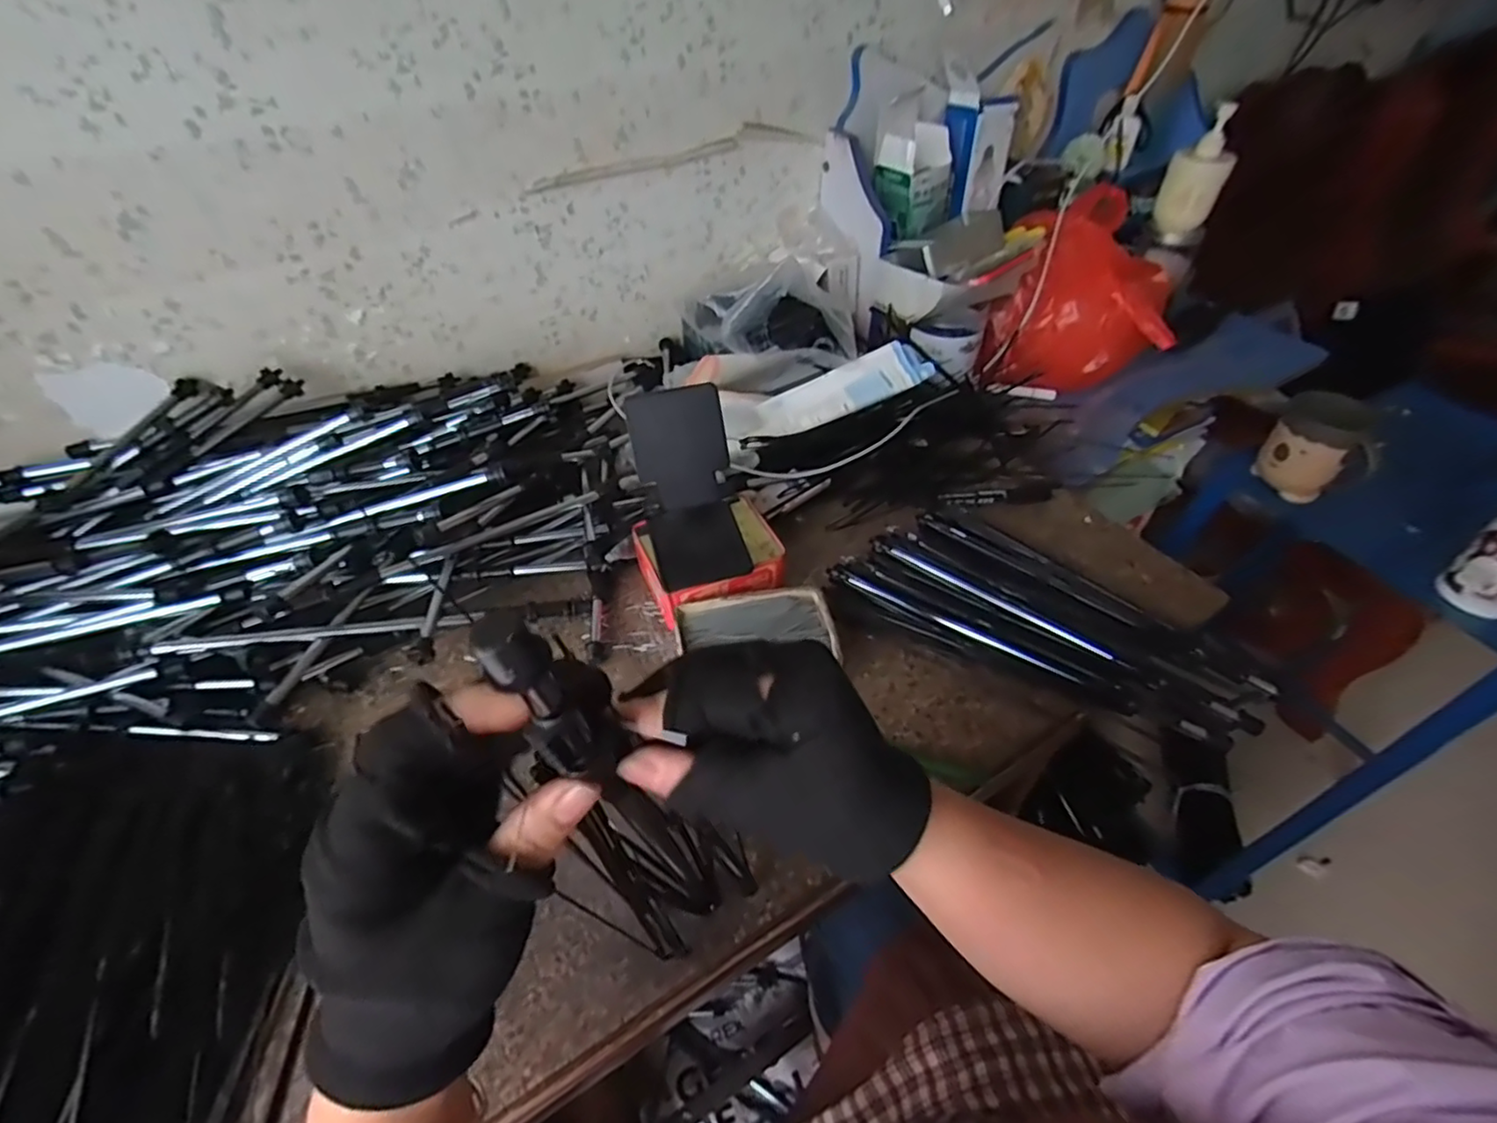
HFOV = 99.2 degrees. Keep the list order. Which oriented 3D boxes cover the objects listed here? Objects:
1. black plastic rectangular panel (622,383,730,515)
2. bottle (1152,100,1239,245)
[{"bbox_3d":[-0.055,-0.093,0.530,0.077,0.097,0.013,-15,23,-15],"label":"black plastic rectangular panel"},{"bbox_3d":[0.618,-0.530,0.881,0.073,0.151,0.053,21,51,20],"label":"bottle"}]

